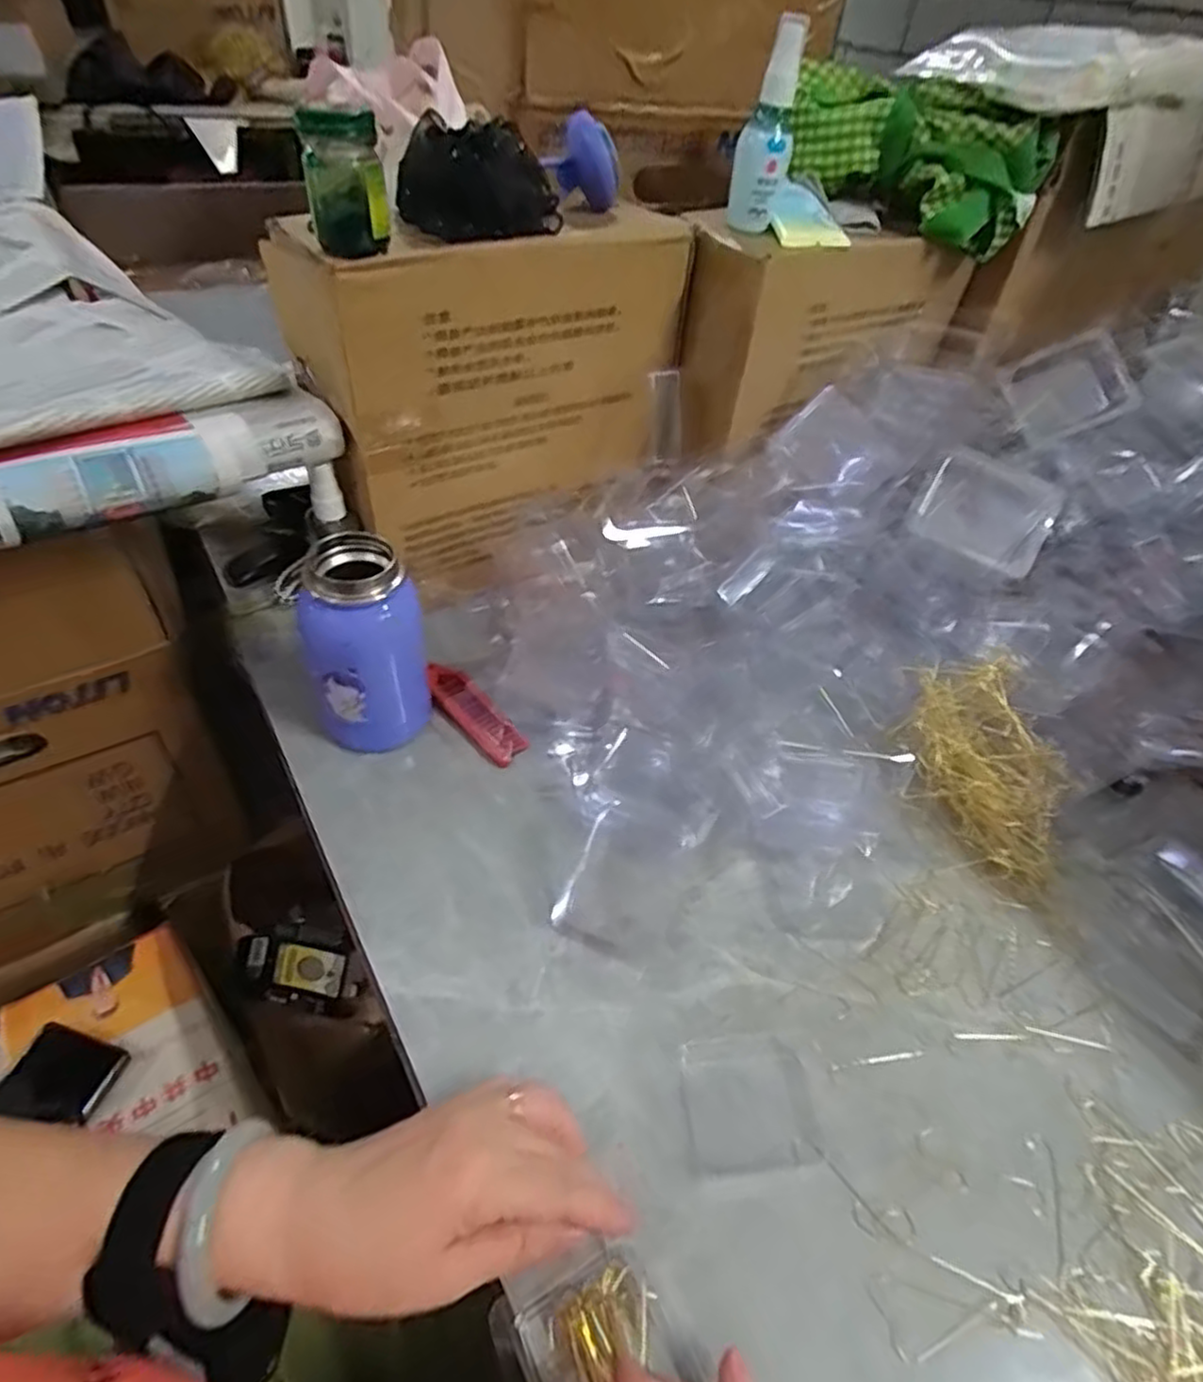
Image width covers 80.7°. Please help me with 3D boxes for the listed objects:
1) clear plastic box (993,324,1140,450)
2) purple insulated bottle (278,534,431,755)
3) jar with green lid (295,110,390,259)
[{"bbox_3d":[0.376,-0.244,0.572,0.089,0.024,0.075,-21,82,9],"label":"clear plastic box"},{"bbox_3d":[-0.154,-0.023,0.466,0.075,0.142,0.062,-12,49,-19],"label":"purple insulated bottle"},{"bbox_3d":[-0.143,-0.283,0.395,0.041,0.061,0.031,-10,50,-14],"label":"jar with green lid"}]

